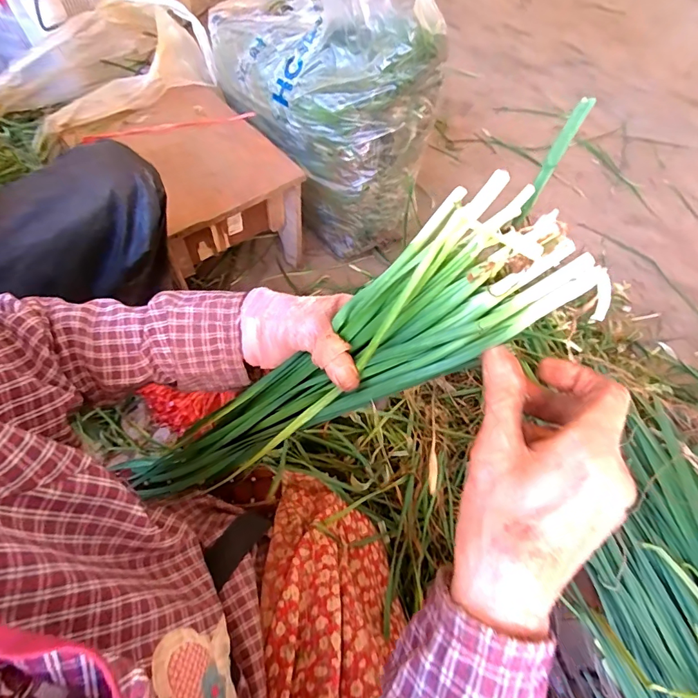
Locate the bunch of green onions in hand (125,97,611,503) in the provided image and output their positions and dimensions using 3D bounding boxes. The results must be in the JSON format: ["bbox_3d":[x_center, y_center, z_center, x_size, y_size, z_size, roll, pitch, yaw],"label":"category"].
[{"bbox_3d":[-0.029,0.026,0.338,0.067,0.476,0.082,19,48,-45],"label":"bunch of green onions in hand"}]

